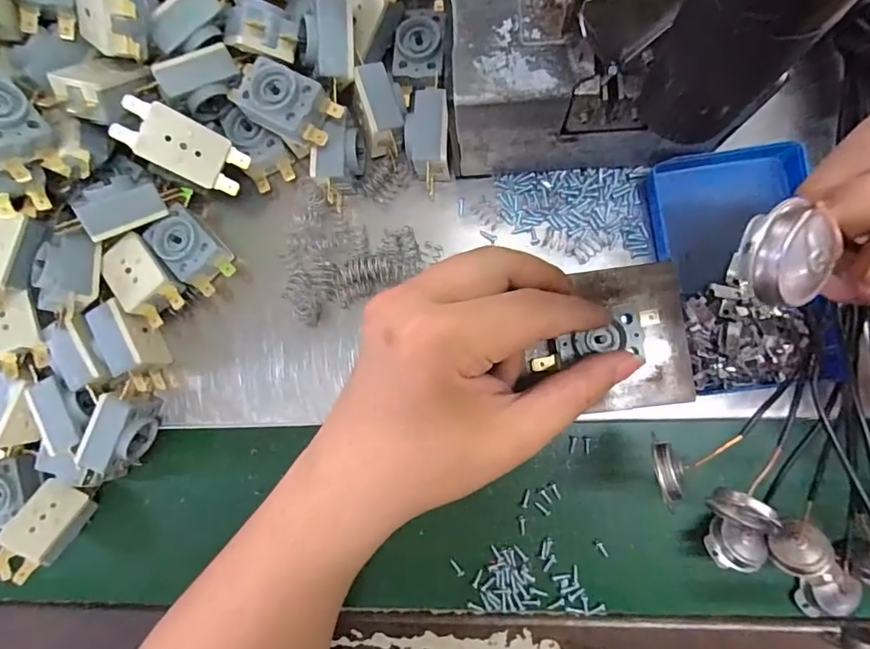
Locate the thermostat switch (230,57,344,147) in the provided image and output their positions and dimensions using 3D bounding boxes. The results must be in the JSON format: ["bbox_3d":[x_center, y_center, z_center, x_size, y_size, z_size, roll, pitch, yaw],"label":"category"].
[{"bbox_3d":[-0.069,-0.103,0.237,0.045,0.018,0.029,32,89,7],"label":"thermostat switch"}]

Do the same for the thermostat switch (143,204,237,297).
[{"bbox_3d":[-0.127,-0.037,0.260,0.028,0.014,0.043,-42,84,1],"label":"thermostat switch"}]

